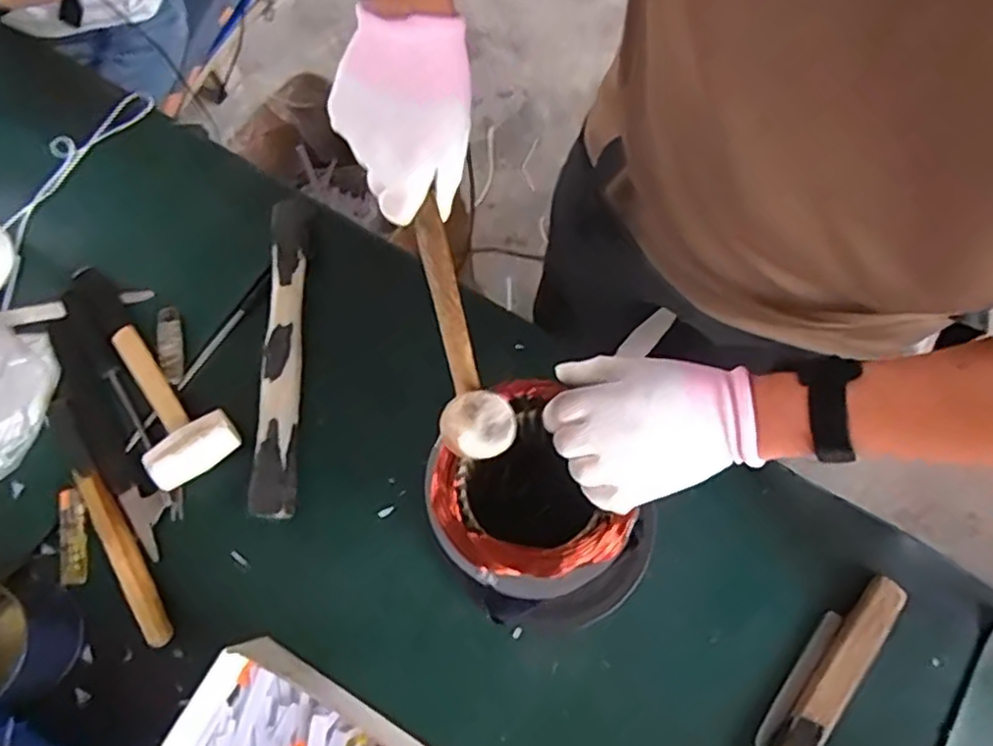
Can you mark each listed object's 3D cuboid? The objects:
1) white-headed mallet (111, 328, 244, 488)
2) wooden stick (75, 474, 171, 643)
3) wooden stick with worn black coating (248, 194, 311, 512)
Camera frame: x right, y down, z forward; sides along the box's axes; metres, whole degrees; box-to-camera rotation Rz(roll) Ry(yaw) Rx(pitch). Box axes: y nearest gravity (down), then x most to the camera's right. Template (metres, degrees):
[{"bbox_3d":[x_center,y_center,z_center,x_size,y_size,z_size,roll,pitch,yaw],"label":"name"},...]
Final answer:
[{"bbox_3d":[-0.323,0.023,0.651,0.081,0.035,0.167,-35,74,-9],"label":"white-headed mallet"},{"bbox_3d":[-0.344,0.168,0.624,0.026,0.019,0.176,-33,74,-8],"label":"wooden stick"},{"bbox_3d":[-0.209,-0.022,0.668,0.035,0.038,0.321,-2,72,1],"label":"wooden stick with worn black coating"}]

